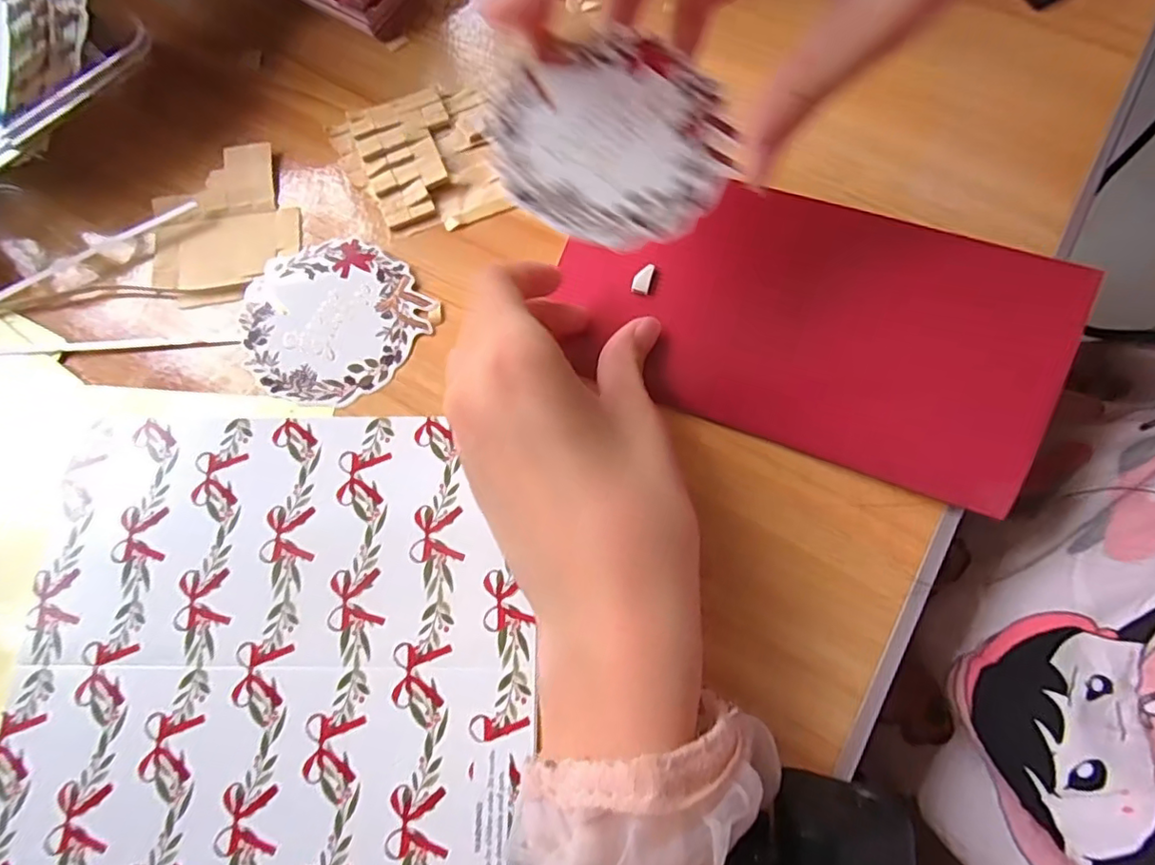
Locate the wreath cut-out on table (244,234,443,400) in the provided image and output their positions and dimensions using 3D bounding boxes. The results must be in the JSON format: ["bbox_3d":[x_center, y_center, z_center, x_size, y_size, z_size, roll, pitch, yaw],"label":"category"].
[{"bbox_3d":[-0.096,-0.045,0.227,0.067,0.004,0.066,0,75,1],"label":"wreath cut-out on table"}]

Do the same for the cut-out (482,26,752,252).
[{"bbox_3d":[0.011,-0.083,0.168,0.067,0.007,0.062,-20,75,-4],"label":"cut-out"}]

